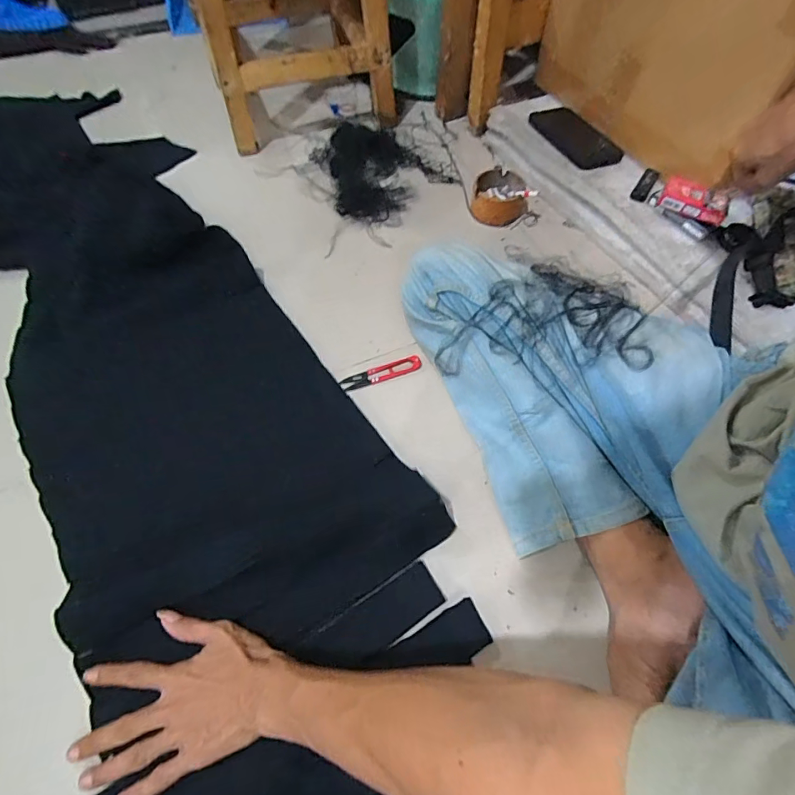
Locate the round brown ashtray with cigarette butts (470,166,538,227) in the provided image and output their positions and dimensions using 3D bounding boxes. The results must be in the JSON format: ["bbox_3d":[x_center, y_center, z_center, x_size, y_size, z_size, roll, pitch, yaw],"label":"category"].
[{"bbox_3d":[0.165,-0.318,0.708,0.092,0.042,0.090,37,66,19],"label":"round brown ashtray with cigarette butts"}]

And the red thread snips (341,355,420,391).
[{"bbox_3d":[-0.020,-0.032,0.569,0.103,0.007,0.025,-17,61,-10],"label":"red thread snips"}]

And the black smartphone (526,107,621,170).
[{"bbox_3d":[0.278,-0.425,0.708,0.089,0.014,0.180,-15,60,-8],"label":"black smartphone"}]

